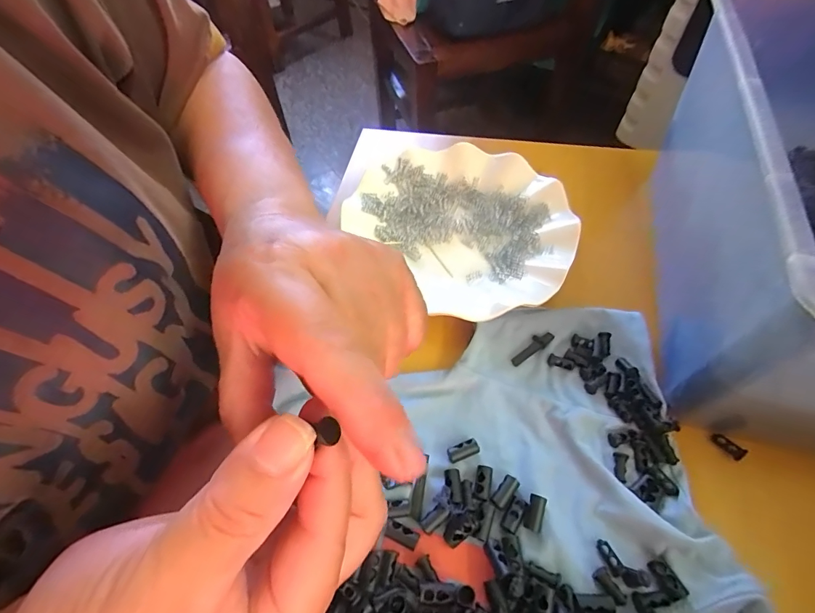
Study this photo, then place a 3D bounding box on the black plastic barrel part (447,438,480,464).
[{"bbox_3d":[0.033,0.086,0.239,0.019,0.007,0.008,-21,58,-11],"label":"black plastic barrel part"}]

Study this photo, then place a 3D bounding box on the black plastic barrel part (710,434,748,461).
[{"bbox_3d":[0.191,0.083,0.240,0.005,0.007,0.017,-34,61,-19],"label":"black plastic barrel part"}]

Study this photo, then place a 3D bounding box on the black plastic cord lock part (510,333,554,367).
[{"bbox_3d":[0.086,0.029,0.278,0.034,0.007,0.011,-36,62,-20],"label":"black plastic cord lock part"}]

